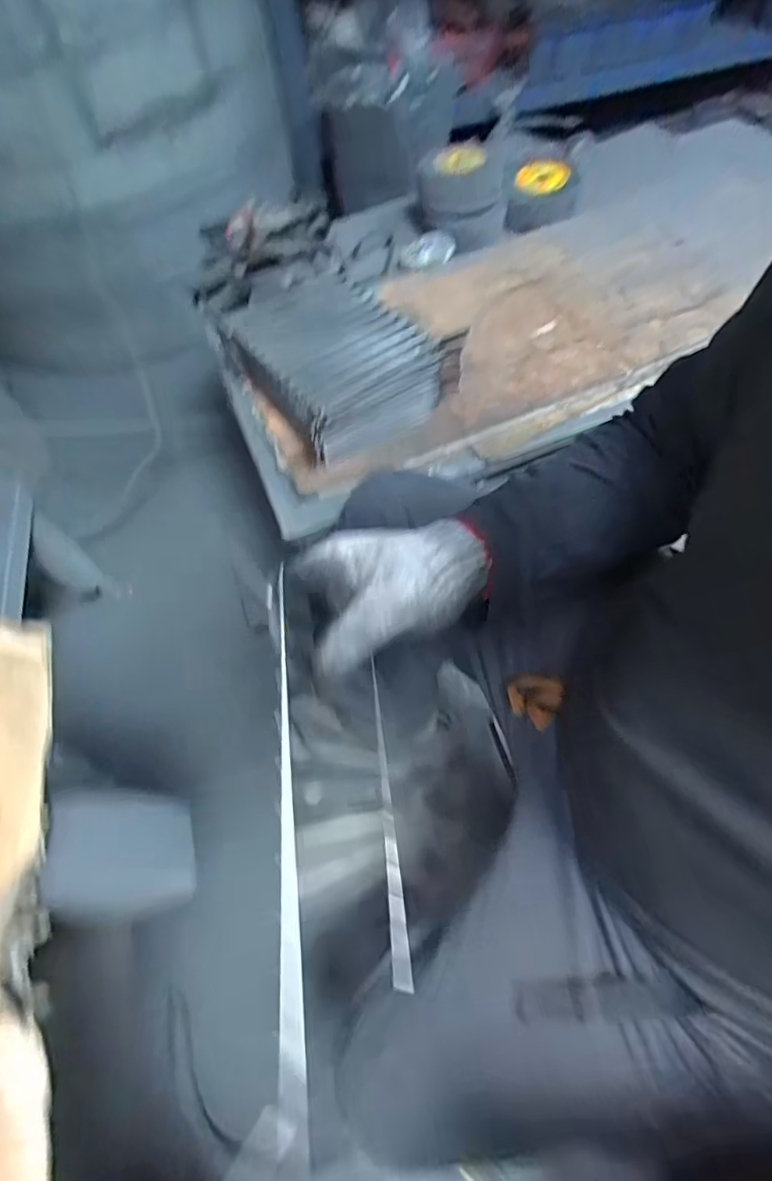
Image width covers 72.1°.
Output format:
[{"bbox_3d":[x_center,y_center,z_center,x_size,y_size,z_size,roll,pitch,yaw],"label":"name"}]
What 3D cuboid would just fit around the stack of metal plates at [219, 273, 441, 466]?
[{"bbox_3d":[-0.073,-0.309,0.713,0.190,0.110,0.252,-35,64,-15],"label":"stack of metal plates"}]

